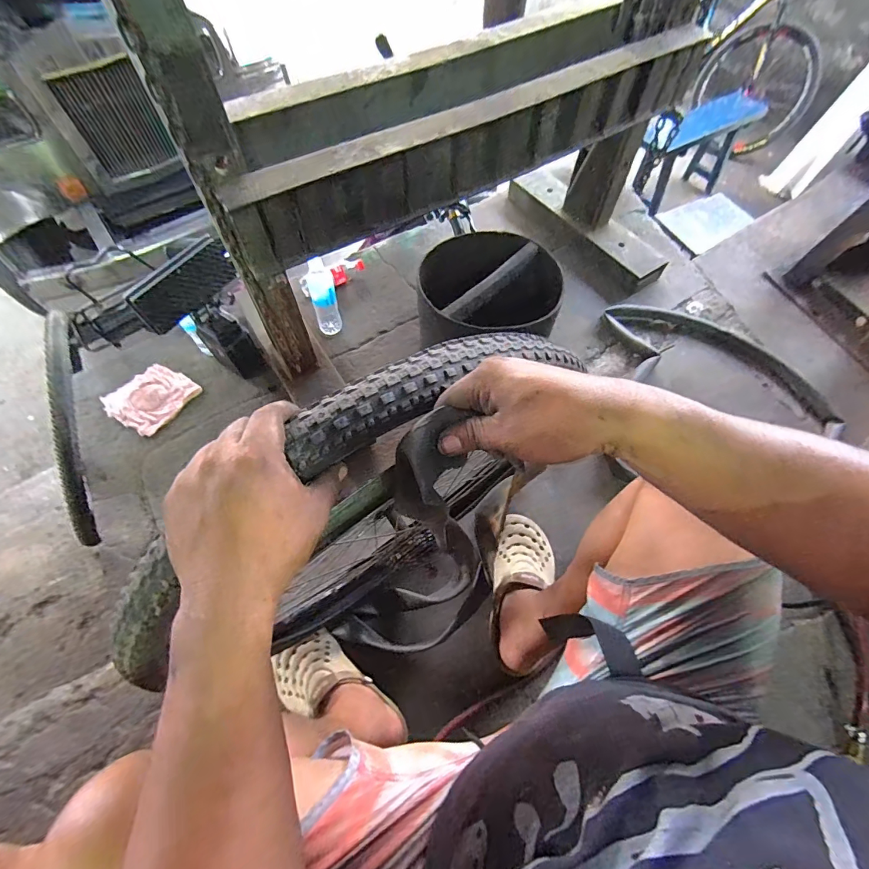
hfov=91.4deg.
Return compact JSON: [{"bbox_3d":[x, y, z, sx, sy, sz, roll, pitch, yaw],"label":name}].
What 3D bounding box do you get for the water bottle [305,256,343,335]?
[{"bbox_3d":[-0.282,-0.343,1.086,0.069,0.202,0.055,-13,63,-8],"label":"water bottle"}]

